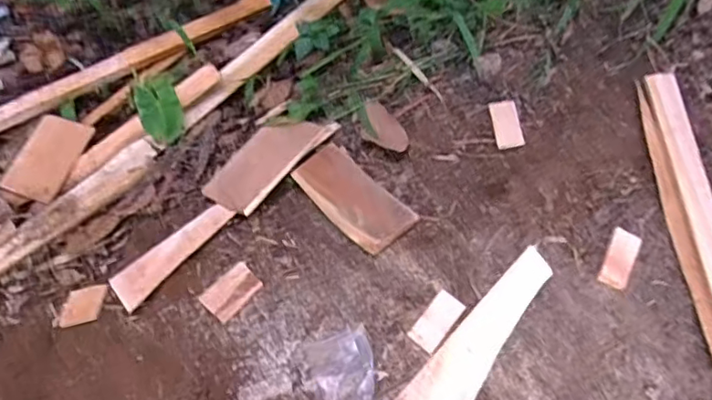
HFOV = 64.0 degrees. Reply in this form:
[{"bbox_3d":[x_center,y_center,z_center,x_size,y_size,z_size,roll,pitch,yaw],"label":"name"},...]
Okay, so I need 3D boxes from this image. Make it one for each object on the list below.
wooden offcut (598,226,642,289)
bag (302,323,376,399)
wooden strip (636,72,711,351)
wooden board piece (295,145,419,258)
[{"bbox_3d":[0.338,0.075,0.727,0.035,0.007,0.076,23,79,9],"label":"wooden offcut"},{"bbox_3d":[-0.013,0.197,0.651,0.069,0.044,0.092,-15,63,-12],"label":"bag"},{"bbox_3d":[0.434,0.025,0.732,0.060,0.017,0.395,-12,75,15],"label":"wooden strip"},{"bbox_3d":[-0.008,-0.008,0.793,0.084,0.013,0.190,-33,56,-19],"label":"wooden board piece"}]

